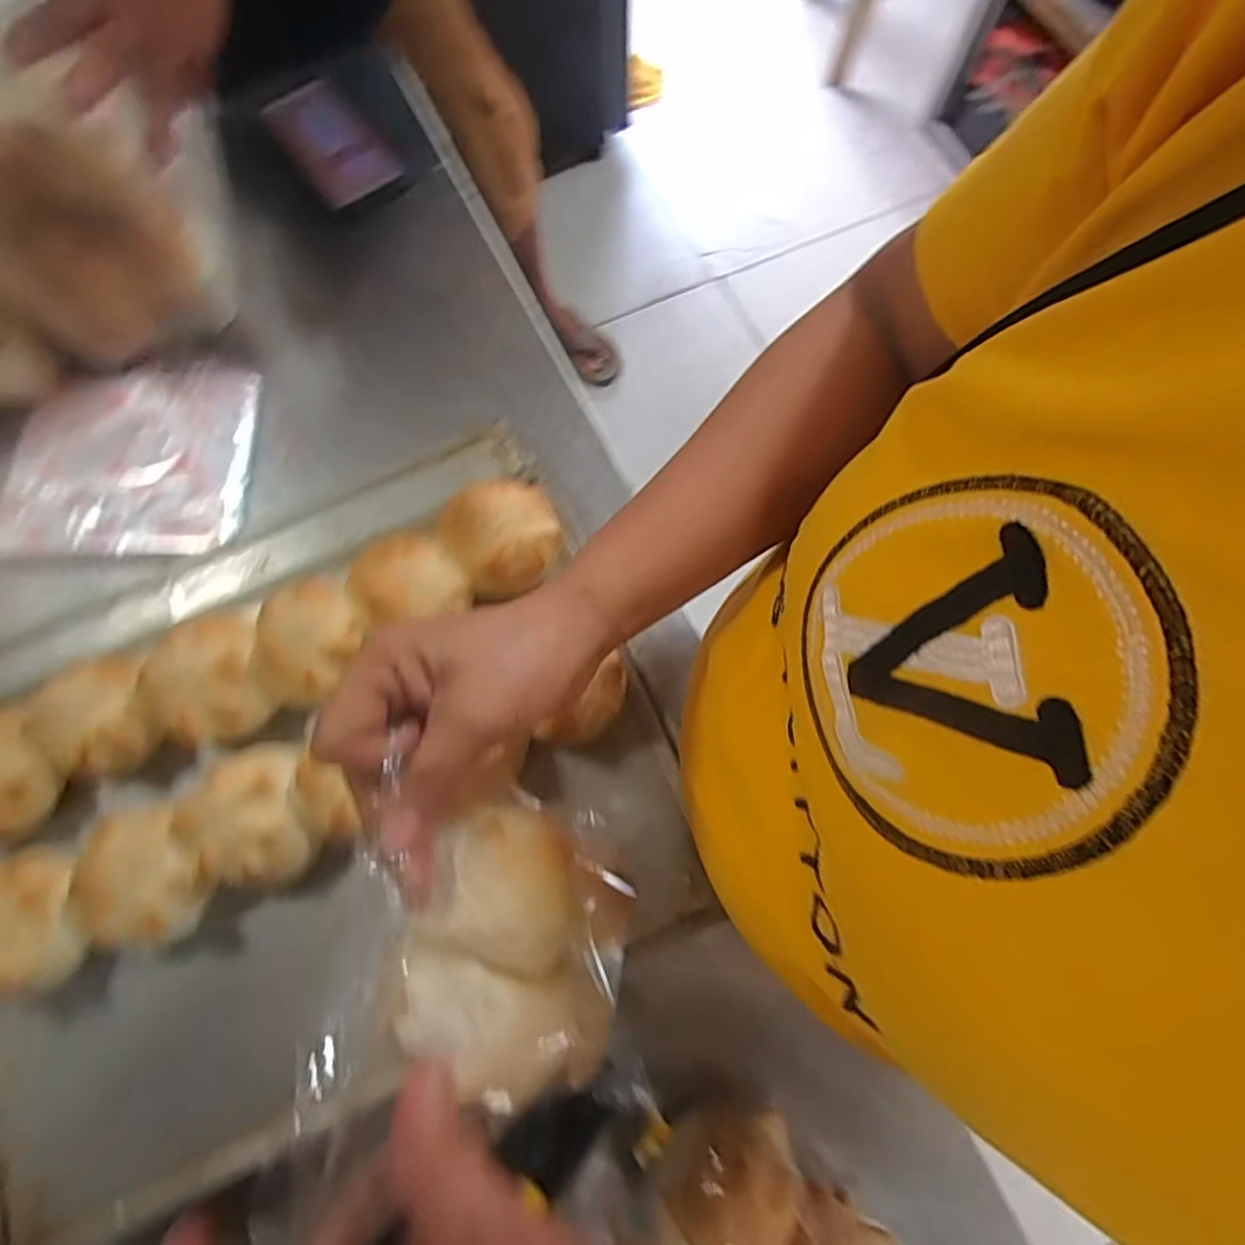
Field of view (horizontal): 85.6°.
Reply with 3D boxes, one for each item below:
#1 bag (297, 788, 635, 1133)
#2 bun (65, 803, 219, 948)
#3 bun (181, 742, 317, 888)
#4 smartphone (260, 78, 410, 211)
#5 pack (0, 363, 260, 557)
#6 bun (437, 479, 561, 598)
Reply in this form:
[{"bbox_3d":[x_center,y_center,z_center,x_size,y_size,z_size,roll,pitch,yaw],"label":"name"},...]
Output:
[{"bbox_3d":[-0.054,0.130,0.282,0.107,0.050,0.106,19,68,-21],"label":"bag"},{"bbox_3d":[-0.285,0.154,0.401,0.074,0.045,0.081,-40,76,-11],"label":"bun"},{"bbox_3d":[-0.227,0.119,0.412,0.073,0.047,0.085,-12,73,-3],"label":"bun"},{"bbox_3d":[-0.273,-0.449,0.628,0.075,0.010,0.151,-35,75,-9],"label":"smartphone"},{"bbox_3d":[-0.395,-0.131,0.535,0.193,0.030,0.152,-2,73,1],"label":"pack"},{"bbox_3d":[-0.082,-0.060,0.458,0.076,0.059,0.075,-21,73,-6],"label":"bun"}]

